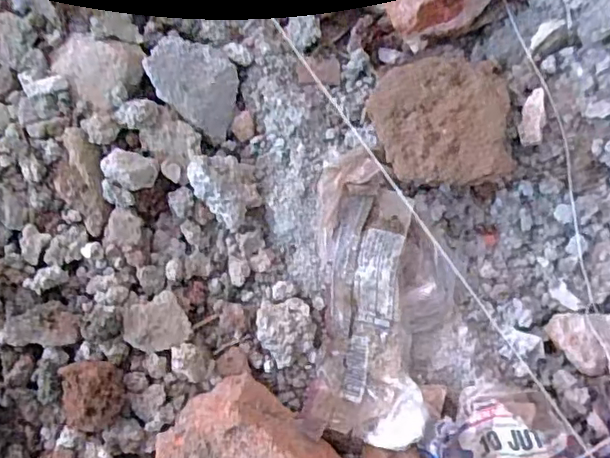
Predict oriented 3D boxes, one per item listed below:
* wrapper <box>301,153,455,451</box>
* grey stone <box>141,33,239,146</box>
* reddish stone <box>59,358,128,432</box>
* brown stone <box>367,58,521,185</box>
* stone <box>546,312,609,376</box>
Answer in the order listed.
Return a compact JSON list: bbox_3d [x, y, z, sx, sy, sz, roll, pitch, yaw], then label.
[{"bbox_3d":[0.046,0.043,0.357,0.079,0.030,0.161,4,84,4],"label":"wrapper"},{"bbox_3d":[-0.067,-0.092,0.375,0.065,0.014,0.048,40,67,-25],"label":"grey stone"},{"bbox_3d":[-0.122,0.096,0.339,0.031,0.022,0.040,-1,84,3],"label":"reddish stone"},{"bbox_3d":[0.085,-0.065,0.364,0.092,0.042,0.084,-1,84,3],"label":"brown stone"},{"bbox_3d":[0.189,0.074,0.386,0.062,0.020,0.038,-3,84,3],"label":"stone"}]

